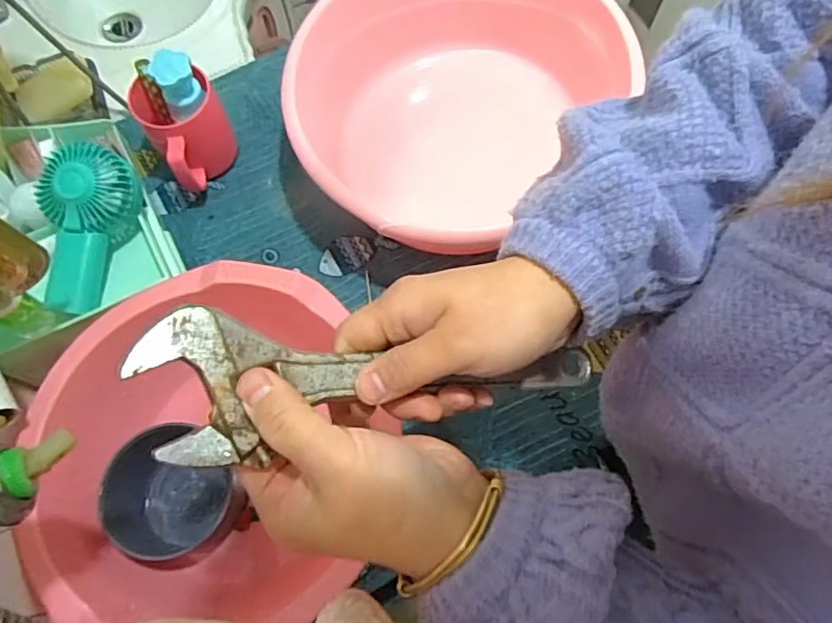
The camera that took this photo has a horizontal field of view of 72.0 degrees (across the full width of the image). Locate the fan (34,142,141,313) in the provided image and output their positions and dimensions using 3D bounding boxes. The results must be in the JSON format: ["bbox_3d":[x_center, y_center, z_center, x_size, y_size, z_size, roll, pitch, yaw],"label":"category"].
[{"bbox_3d":[-0.281,-0.070,0.482,0.059,0.044,0.137,8,89,4],"label":"fan"}]

